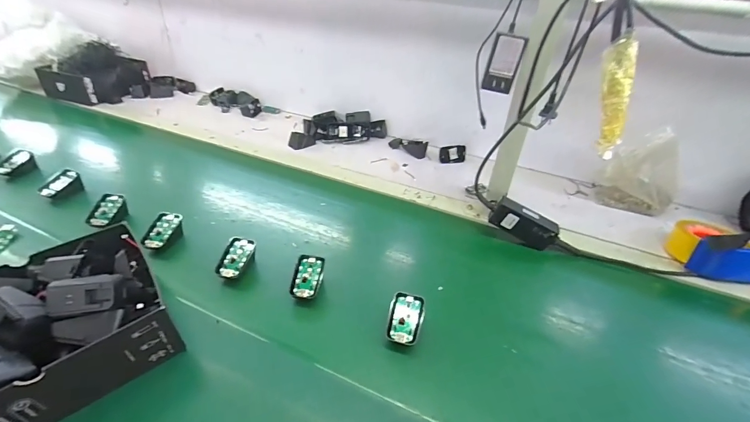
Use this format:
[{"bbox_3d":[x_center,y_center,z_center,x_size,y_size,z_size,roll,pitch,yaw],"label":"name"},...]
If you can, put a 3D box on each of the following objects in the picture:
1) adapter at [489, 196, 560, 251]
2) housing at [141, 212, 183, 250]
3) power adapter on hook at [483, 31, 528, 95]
[{"bbox_3d":[0.268,0.024,0.643,0.116,0.055,0.030,29,40,8],"label":"adapter"},{"bbox_3d":[-0.363,0.040,0.612,0.044,0.042,0.067,11,36,10],"label":"housing"},{"bbox_3d":[0.197,-0.223,0.545,0.047,0.081,0.028,13,37,12],"label":"power adapter on hook"}]

